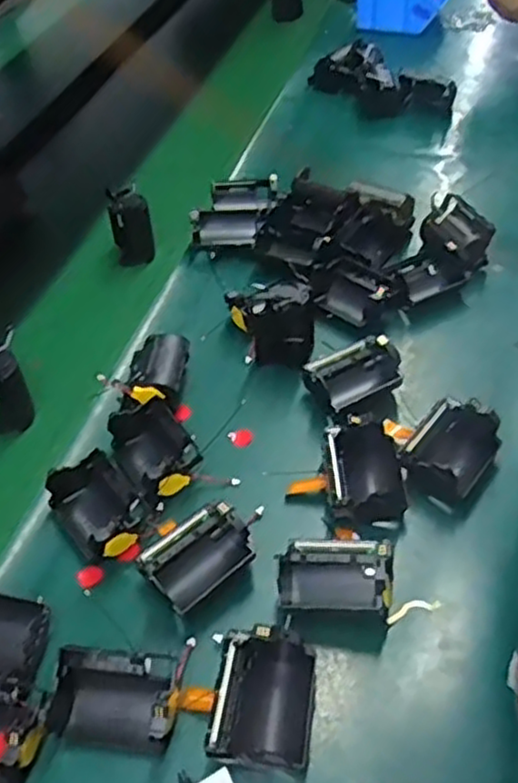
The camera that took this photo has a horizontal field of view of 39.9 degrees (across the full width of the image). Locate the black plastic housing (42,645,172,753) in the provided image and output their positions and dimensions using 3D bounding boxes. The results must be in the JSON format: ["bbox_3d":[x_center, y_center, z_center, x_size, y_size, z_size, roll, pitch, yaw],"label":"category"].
[{"bbox_3d":[-0.084,0.181,0.423,0.068,0.035,0.048,2,47,9],"label":"black plastic housing"}]

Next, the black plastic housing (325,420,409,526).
[{"bbox_3d":[0.077,0.058,0.522,0.056,0.036,0.070,-3,47,4],"label":"black plastic housing"}]

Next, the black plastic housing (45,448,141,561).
[{"bbox_3d":[-0.116,0.082,0.515,0.051,0.033,0.074,-33,52,-23],"label":"black plastic housing"}]

